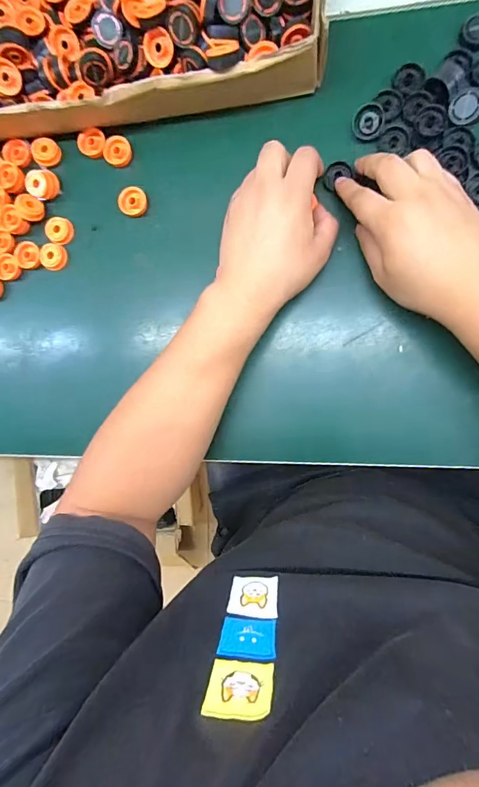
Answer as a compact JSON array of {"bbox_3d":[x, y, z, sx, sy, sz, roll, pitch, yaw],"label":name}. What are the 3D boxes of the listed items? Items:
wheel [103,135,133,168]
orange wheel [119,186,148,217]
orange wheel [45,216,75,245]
[{"bbox_3d":[-0.116,-0.231,0.379,0.026,0.007,0.027,1,94,8],"label":"wheel"},{"bbox_3d":[-0.102,-0.183,0.379,0.025,0.007,0.027,1,94,8],"label":"orange wheel"},{"bbox_3d":[-0.177,-0.160,0.391,0.026,0.009,0.025,1,94,8],"label":"orange wheel"}]

